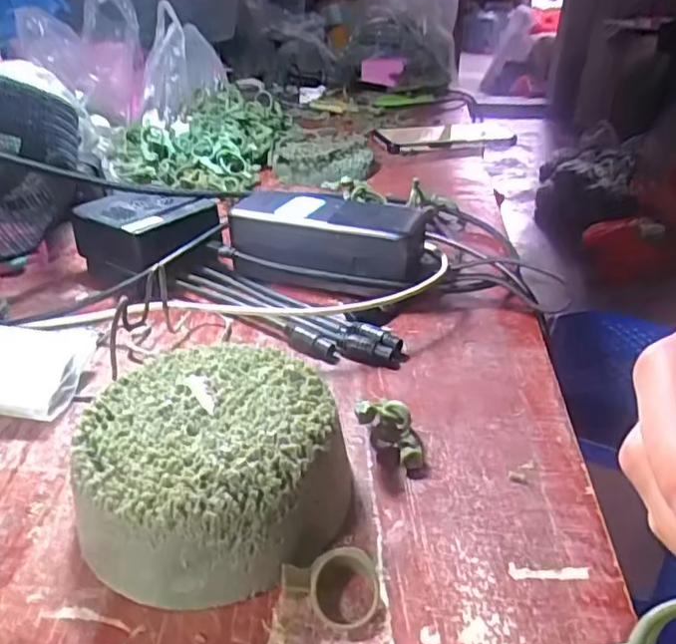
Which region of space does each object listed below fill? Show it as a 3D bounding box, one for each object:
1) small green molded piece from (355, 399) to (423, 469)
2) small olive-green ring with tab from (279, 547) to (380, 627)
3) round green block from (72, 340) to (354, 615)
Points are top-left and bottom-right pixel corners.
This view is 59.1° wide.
[{"bbox_3d":[0.024,0.051,0.269,0.030,0.024,0.024,-2,31,-3],"label":"small green molded piece"},{"bbox_3d":[-0.003,0.092,0.208,0.033,0.006,0.025,-3,69,-2],"label":"small olive-green ring with tab"},{"bbox_3d":[-0.049,0.056,0.240,0.098,0.047,0.096,0,31,0],"label":"round green block"}]

